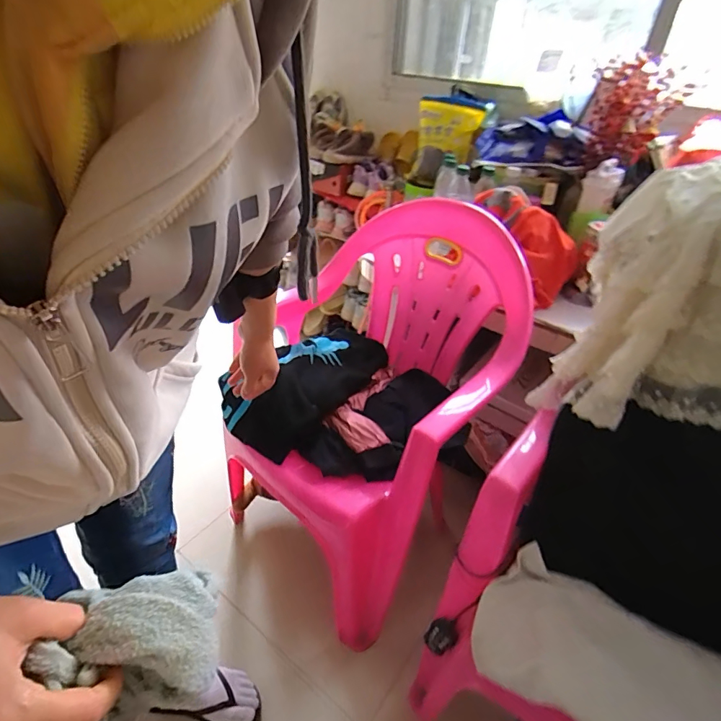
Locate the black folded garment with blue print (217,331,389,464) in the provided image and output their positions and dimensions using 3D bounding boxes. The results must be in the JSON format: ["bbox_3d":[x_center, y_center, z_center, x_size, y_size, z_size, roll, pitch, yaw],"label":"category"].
[{"bbox_3d":[-0.106,0.029,0.958,0.209,0.092,0.390,26,48,28],"label":"black folded garment with blue print"}]

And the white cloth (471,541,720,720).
[{"bbox_3d":[0.371,0.412,0.562,0.410,0.116,0.210,24,40,26],"label":"white cloth"}]

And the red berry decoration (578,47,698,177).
[{"bbox_3d":[0.595,-0.542,0.960,0.176,0.209,0.183,21,39,22],"label":"red berry decoration"}]

